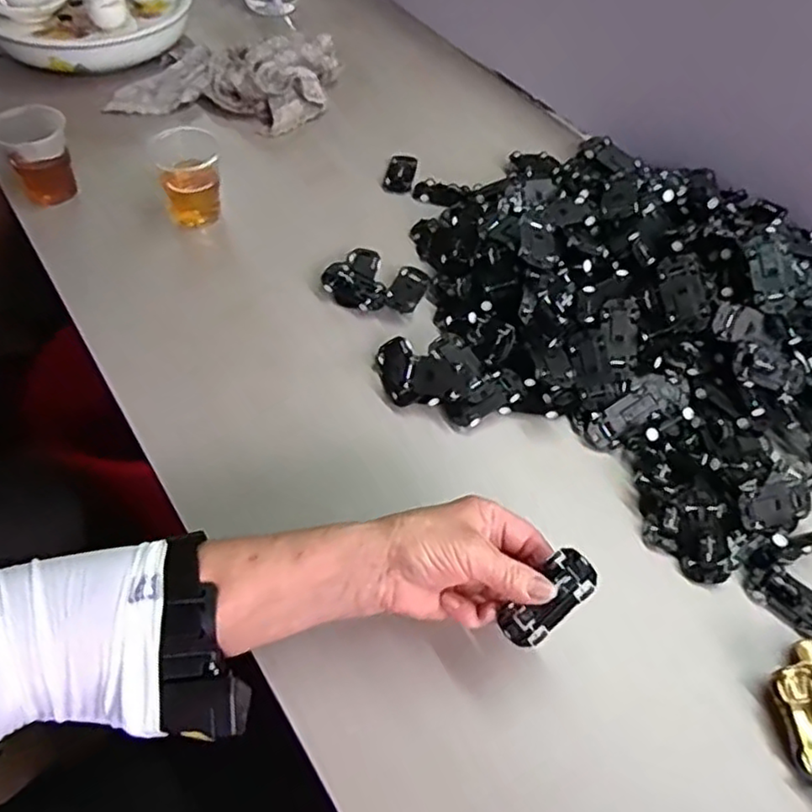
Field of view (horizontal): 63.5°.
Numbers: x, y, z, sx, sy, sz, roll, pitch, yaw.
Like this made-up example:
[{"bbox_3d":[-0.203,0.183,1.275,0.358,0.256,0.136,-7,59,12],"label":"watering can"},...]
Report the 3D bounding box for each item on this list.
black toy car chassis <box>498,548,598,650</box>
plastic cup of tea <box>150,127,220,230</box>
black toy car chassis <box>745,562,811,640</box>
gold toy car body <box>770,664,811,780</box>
[{"bbox_3d":[0.084,0.115,0.388,0.065,0.016,0.028,-44,64,-3],"label":"black toy car chassis"},{"bbox_3d":[-0.212,-0.224,0.654,0.062,0.081,0.062,-1,58,2],"label":"plastic cup of tea"},{"bbox_3d":[0.265,0.134,0.446,0.061,0.006,0.033,34,59,20],"label":"black toy car chassis"},{"bbox_3d":[0.248,0.196,0.403,0.033,0.020,0.063,-5,54,-7],"label":"gold toy car body"}]

